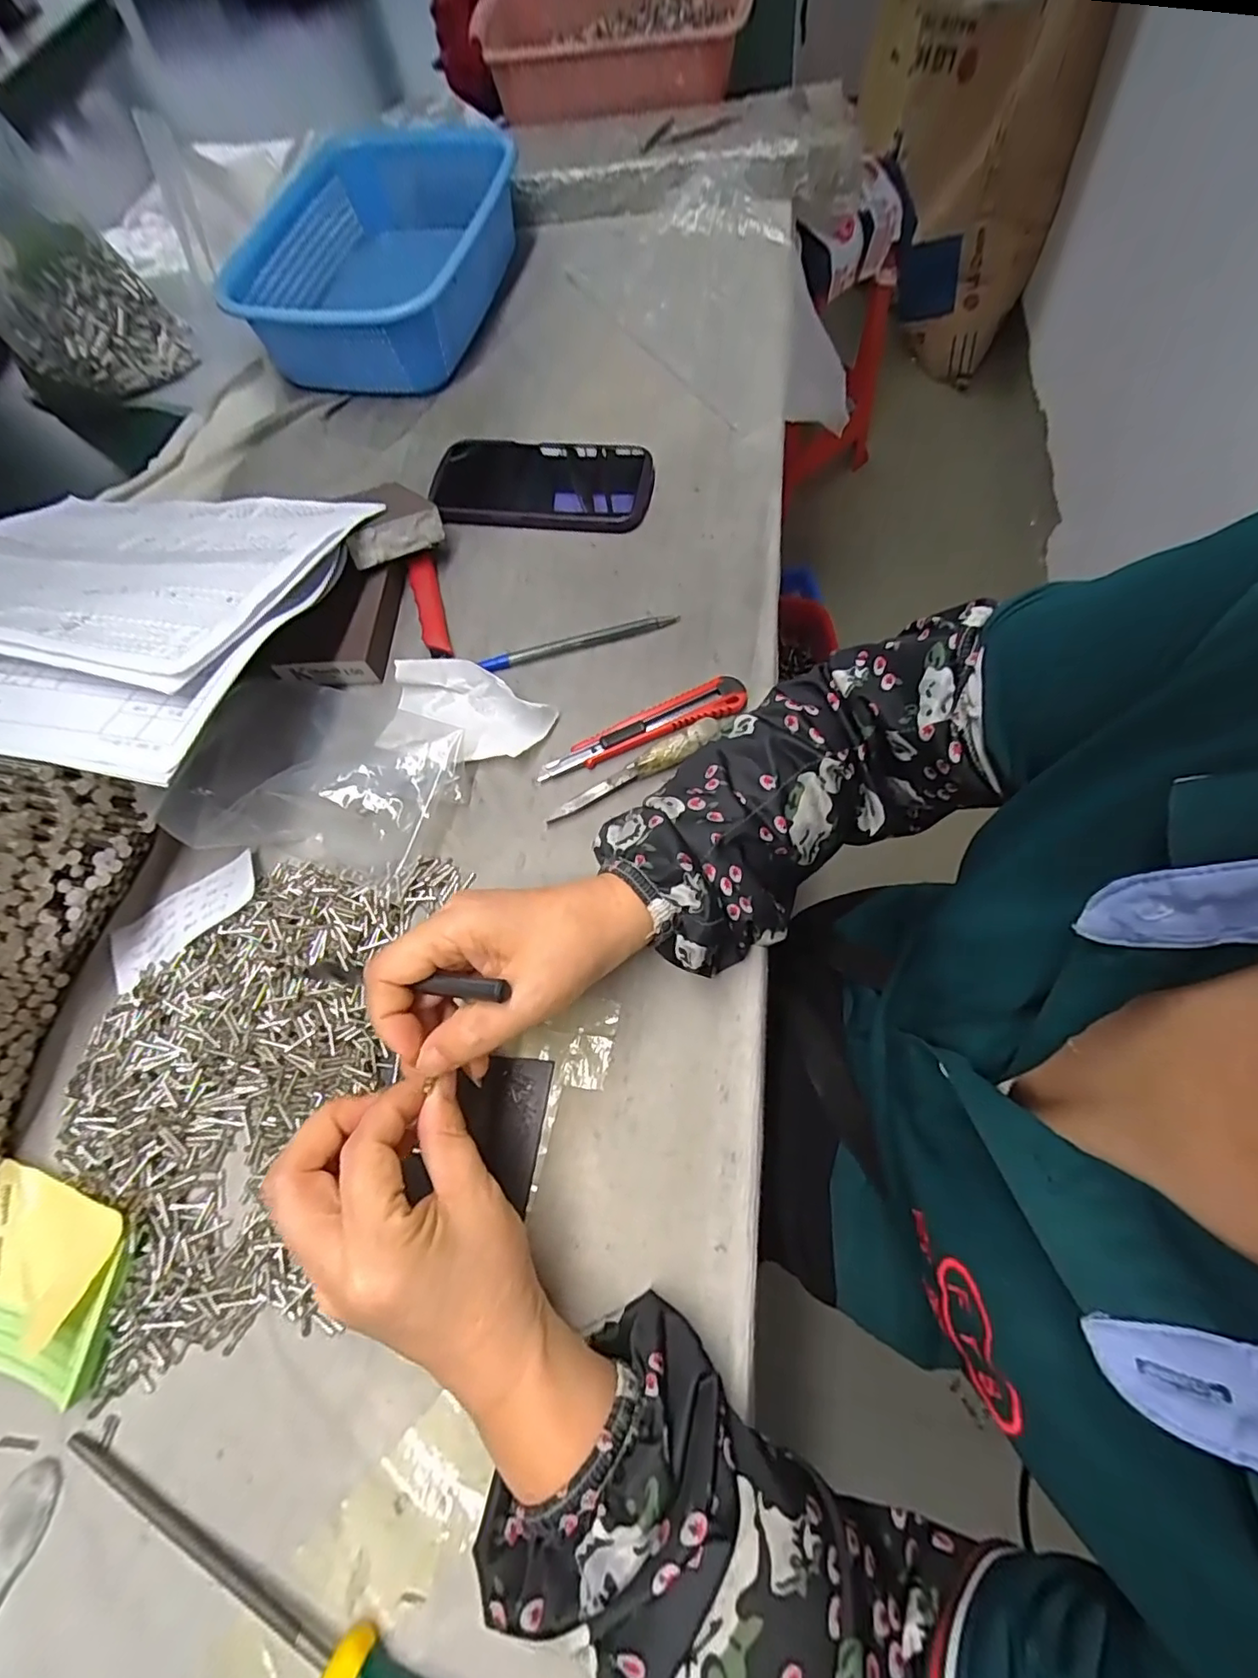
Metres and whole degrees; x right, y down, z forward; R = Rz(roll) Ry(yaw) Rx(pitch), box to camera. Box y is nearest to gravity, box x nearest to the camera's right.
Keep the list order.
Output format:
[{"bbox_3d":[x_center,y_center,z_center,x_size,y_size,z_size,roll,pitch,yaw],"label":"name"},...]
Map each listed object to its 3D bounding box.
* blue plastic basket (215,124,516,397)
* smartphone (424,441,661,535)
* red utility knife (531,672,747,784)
[{"bbox_3d":[-0.215,-0.531,0.537,0.190,0.085,0.283,11,68,8],"label":"blue plastic basket"},{"bbox_3d":[-0.069,-0.275,0.449,0.169,0.016,0.074,7,81,10],"label":"smartphone"},{"bbox_3d":[0.009,-0.068,0.367,0.135,0.014,0.025,-21,67,-5],"label":"red utility knife"}]

